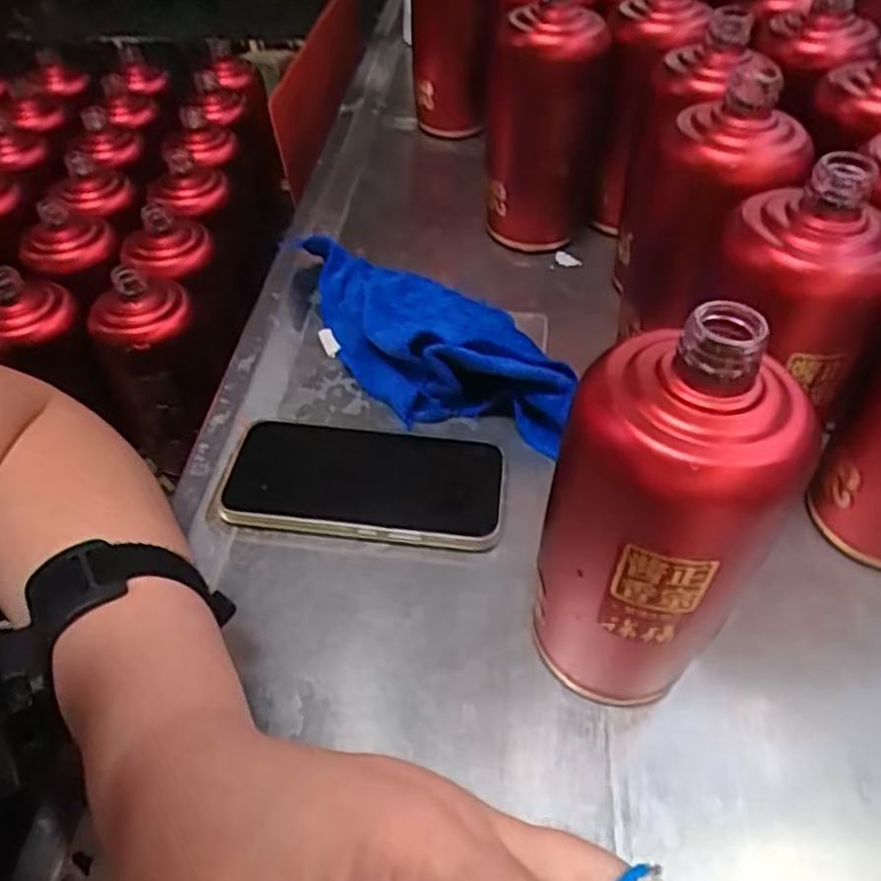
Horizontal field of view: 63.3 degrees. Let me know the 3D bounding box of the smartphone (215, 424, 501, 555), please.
[{"bbox_3d":[-0.042,0.023,0.410,0.153,0.016,0.074,6,43,3],"label":"smartphone"}]

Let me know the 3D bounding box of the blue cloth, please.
[{"bbox_3d":[-0.015,-0.080,0.479,0.104,0.045,0.260,-30,52,-22],"label":"blue cloth"}]

